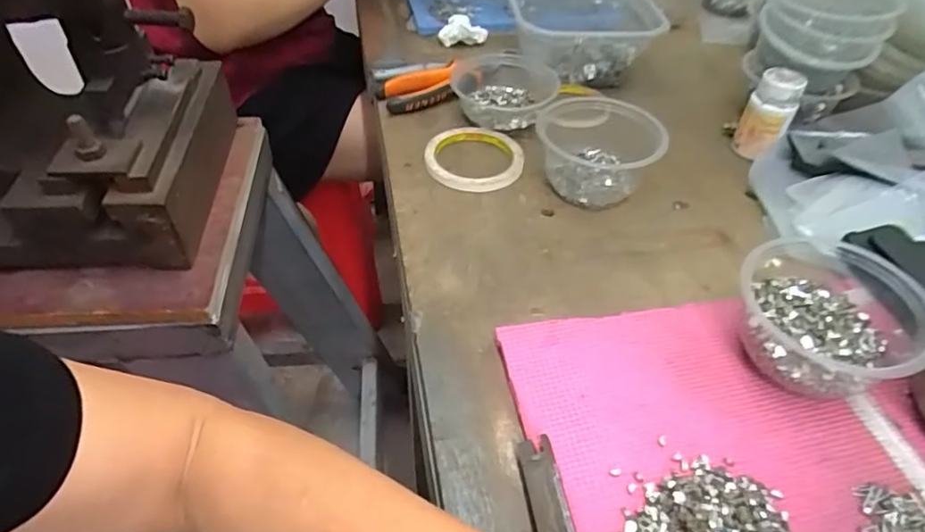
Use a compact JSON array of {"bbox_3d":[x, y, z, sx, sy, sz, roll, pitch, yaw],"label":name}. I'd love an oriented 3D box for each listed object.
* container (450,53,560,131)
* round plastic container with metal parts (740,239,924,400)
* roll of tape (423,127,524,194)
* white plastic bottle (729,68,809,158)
[{"bbox_3d":[0.041,-0.193,0.639,0.117,0.043,0.108,0,46,0],"label":"container"},{"bbox_3d":[0.244,0.038,0.393,0.094,0.072,0.109,-35,55,-29],"label":"round plastic container with metal parts"},{"bbox_3d":[0.012,-0.109,0.581,0.096,0.014,0.093,0,46,0],"label":"roll of tape"},{"bbox_3d":[0.307,-0.153,0.581,0.045,0.075,0.043,22,49,20],"label":"white plastic bottle"}]

